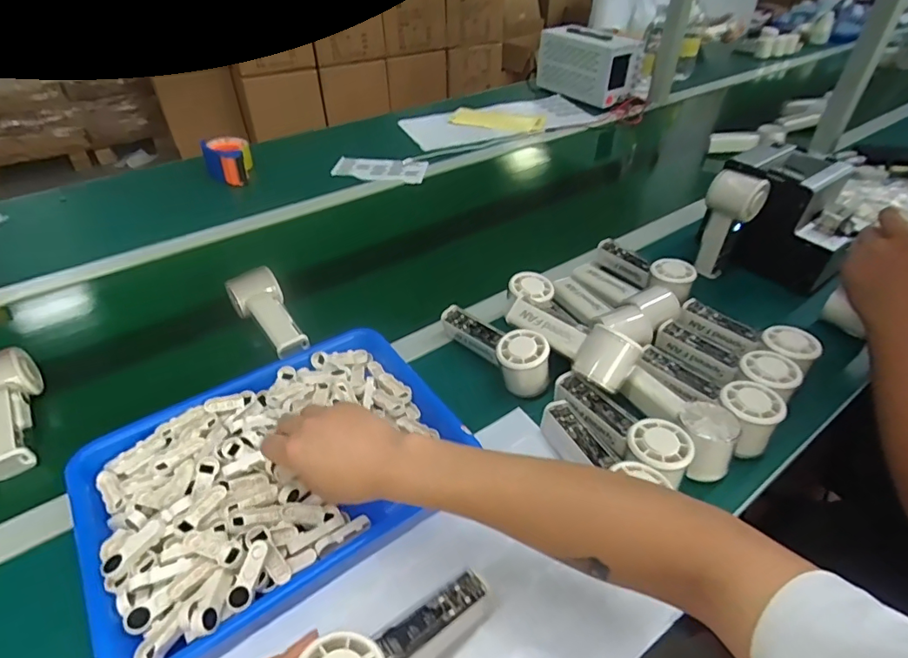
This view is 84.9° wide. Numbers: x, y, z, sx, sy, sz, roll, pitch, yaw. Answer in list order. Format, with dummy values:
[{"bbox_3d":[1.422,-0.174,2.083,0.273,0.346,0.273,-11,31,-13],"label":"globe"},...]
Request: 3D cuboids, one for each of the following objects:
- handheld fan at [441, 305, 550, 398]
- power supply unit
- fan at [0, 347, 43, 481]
[{"bbox_3d":[0.049,0.014,0.588,0.051,0.060,0.154,-24,46,-25],"label":"handheld fan"},{"bbox_3d":[0.376,-0.741,1.402,0.127,0.163,0.270,-29,48,-29],"label":"power supply unit"},{"bbox_3d":[-0.477,0.083,0.529,0.062,0.048,0.151,-27,47,-27],"label":"fan"}]

